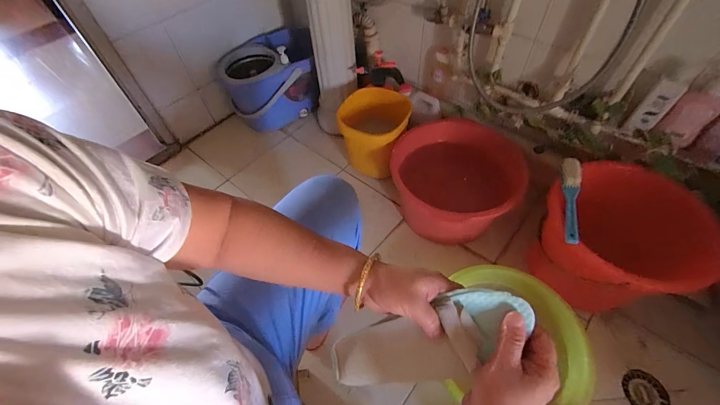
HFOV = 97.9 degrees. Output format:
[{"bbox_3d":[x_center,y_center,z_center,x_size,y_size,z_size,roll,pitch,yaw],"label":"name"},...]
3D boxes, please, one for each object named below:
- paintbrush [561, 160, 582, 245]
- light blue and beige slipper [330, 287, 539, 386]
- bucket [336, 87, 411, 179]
[{"bbox_3d":[0.450,-0.011,0.669,0.029,0.031,0.214,13,66,10],"label":"paintbrush"},{"bbox_3d":[0.064,0.147,0.324,0.216,0.027,0.066,-27,50,18],"label":"light blue and beige slipper"},{"bbox_3d":[0.039,-0.229,1.052,0.217,0.227,0.217,-2,53,3],"label":"bucket"}]

